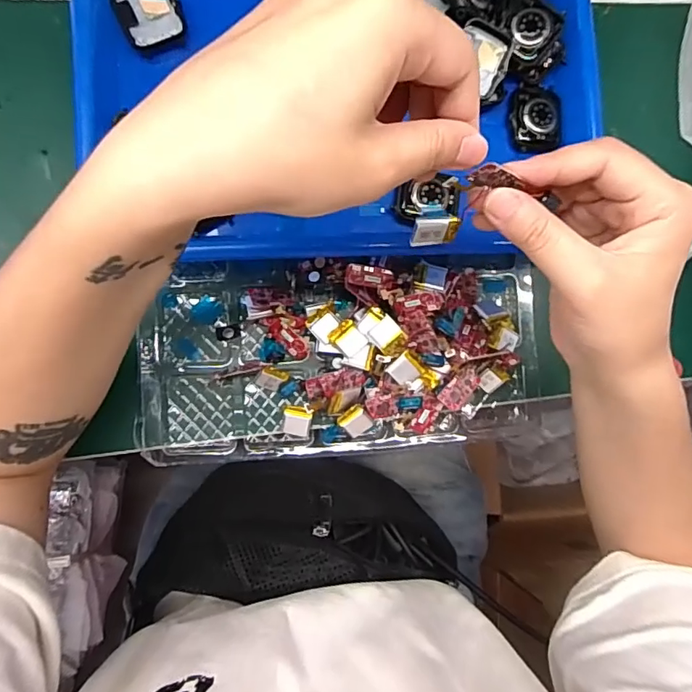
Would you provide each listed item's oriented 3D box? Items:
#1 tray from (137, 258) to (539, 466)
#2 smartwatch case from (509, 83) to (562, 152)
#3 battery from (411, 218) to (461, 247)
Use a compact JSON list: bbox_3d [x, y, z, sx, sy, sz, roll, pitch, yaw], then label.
[{"bbox_3d":[0.003,0.005,0.333,0.255,0.040,0.123,-3,86,-9],"label":"tray"},{"bbox_3d":[0.130,-0.153,0.350,0.038,0.008,0.044,-3,86,-9],"label":"smartwatch case"},{"bbox_3d":[0.042,-0.054,0.241,0.022,0.016,0.004,-6,53,-13],"label":"battery"}]

